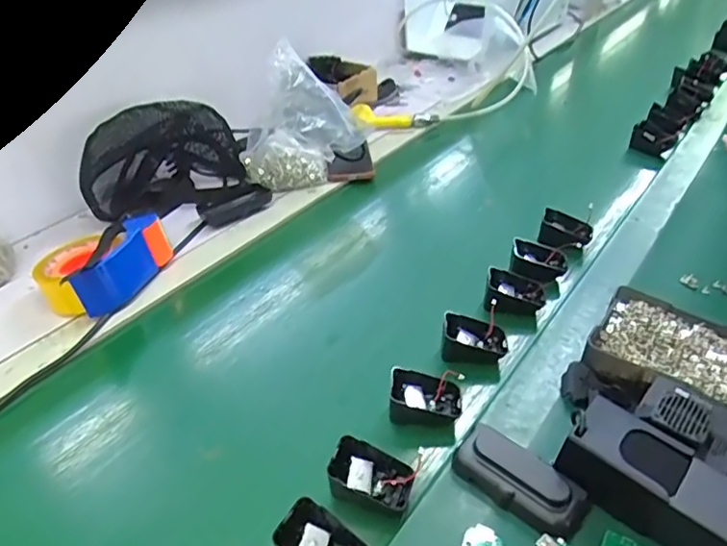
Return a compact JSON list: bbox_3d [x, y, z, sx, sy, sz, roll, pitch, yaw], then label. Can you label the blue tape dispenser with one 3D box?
[{"bbox_3d":[-0.326,-0.012,0.709,0.106,0.069,0.141,15,40,22],"label":"blue tape dispenser"}]

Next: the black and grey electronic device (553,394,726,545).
[{"bbox_3d":[0.236,0.166,0.440,0.153,0.055,0.061,28,46,35],"label":"black and grey electronic device"}]

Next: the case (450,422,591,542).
[{"bbox_3d":[0.126,0.167,0.473,0.052,0.023,0.107,-31,45,-33],"label":"case"}]

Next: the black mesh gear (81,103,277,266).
[{"bbox_3d":[-0.295,-0.171,0.854,0.232,0.148,0.183,-24,41,-26],"label":"black mesh gear"}]

